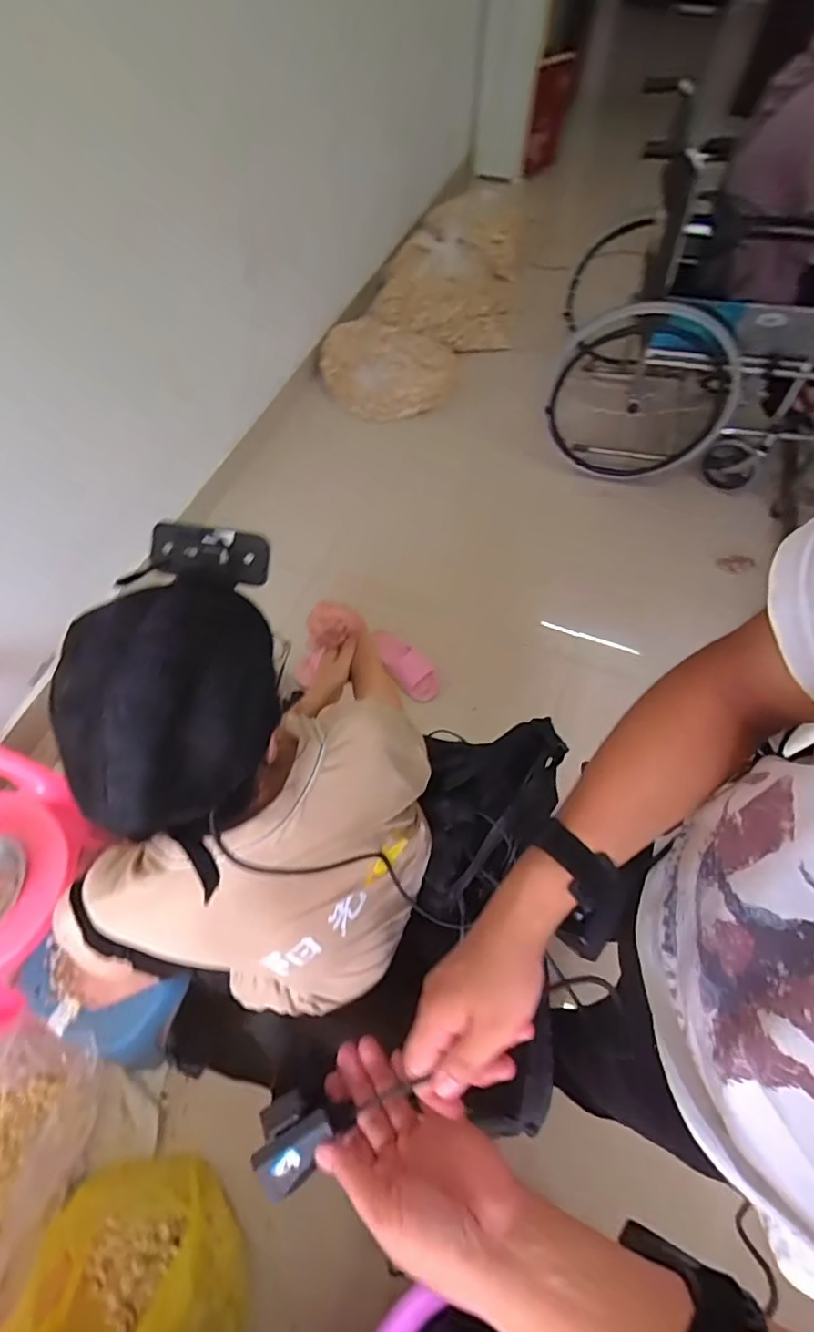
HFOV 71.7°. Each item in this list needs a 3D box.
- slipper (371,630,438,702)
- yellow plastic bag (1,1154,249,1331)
[{"bbox_3d":[-0.005,-0.005,1.482,0.229,0.061,0.104,46,65,-10],"label":"slipper"},{"bbox_3d":[-0.402,0.924,0.865,0.285,0.247,0.221,4,59,1],"label":"yellow plastic bag"}]

